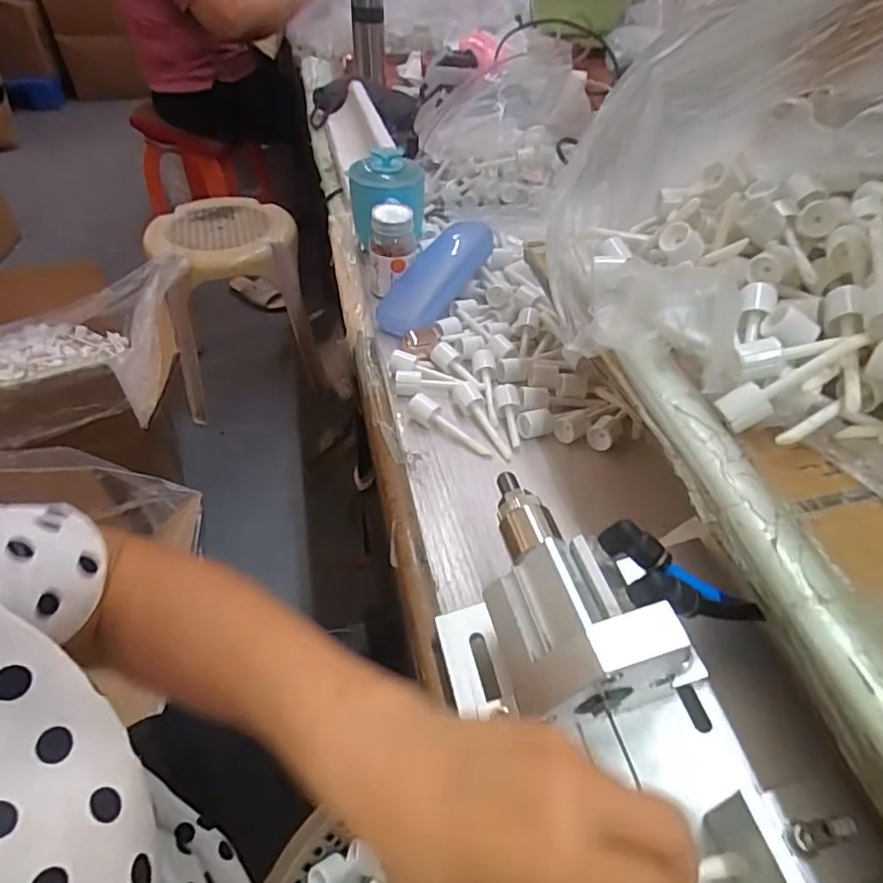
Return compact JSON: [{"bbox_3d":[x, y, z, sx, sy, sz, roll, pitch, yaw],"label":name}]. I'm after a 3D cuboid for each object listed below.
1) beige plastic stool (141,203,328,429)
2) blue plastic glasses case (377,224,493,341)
[{"bbox_3d":[-0.516,-0.347,1.460,0.346,0.405,0.382,-15,48,-15],"label":"beige plastic stool"},{"bbox_3d":[-0.011,-0.160,0.559,0.063,0.049,0.147,21,49,18],"label":"blue plastic glasses case"}]

